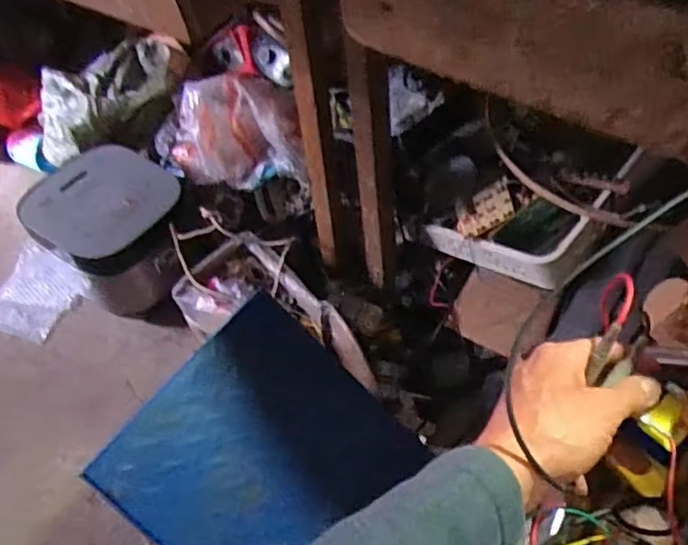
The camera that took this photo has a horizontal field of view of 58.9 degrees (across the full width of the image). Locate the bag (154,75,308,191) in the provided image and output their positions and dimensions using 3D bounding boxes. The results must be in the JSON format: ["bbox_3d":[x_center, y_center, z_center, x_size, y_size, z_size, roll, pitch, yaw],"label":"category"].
[{"bbox_3d":[-0.257,-0.299,1.293,0.334,0.163,0.183,-3,54,3],"label":"bag"}]

